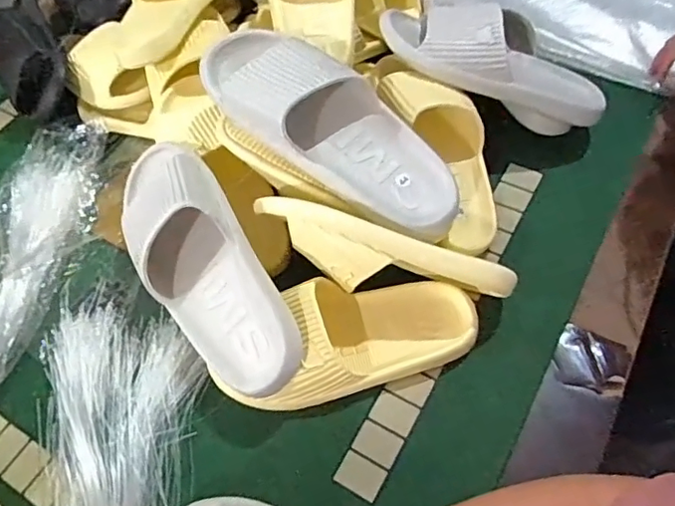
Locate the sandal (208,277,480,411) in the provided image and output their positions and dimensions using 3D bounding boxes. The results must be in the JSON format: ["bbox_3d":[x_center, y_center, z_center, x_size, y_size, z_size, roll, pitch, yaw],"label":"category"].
[{"bbox_3d":[0.011,0.075,0.526,0.237,0.072,0.103,-17,57,-7],"label":"sandal"}]

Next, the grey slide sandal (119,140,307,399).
[{"bbox_3d":[-0.132,0.005,0.527,0.110,0.078,0.283,-45,66,17],"label":"grey slide sandal"}]

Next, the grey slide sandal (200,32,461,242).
[{"bbox_3d":[-0.003,-0.126,0.539,0.293,0.067,0.104,38,65,4],"label":"grey slide sandal"}]

